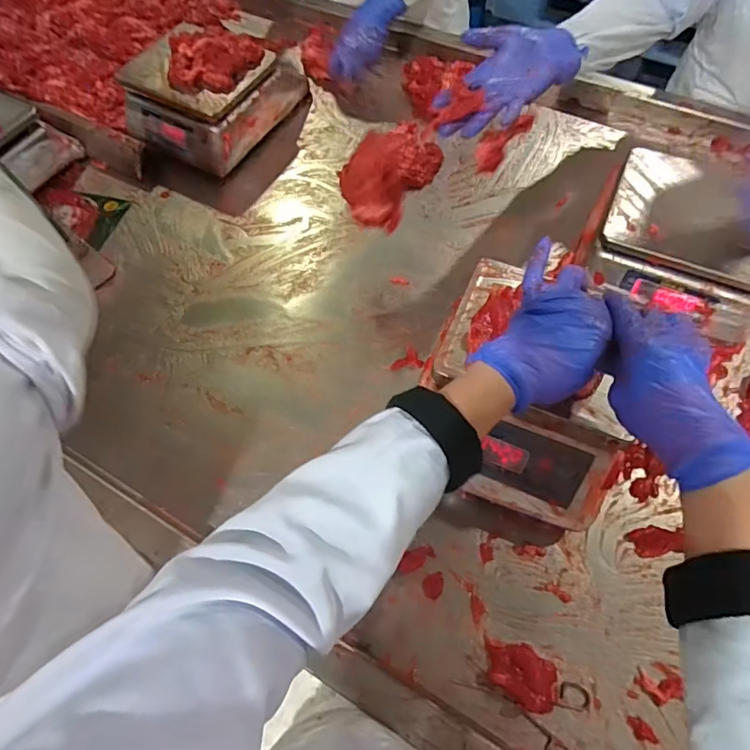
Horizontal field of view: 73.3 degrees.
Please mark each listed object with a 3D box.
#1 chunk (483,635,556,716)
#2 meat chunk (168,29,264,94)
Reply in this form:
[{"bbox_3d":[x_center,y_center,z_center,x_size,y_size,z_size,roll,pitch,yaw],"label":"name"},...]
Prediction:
[{"bbox_3d":[0.148,0.302,0.512,0.077,0.022,0.049,30,70,16],"label":"chunk"},{"bbox_3d":[-0.284,-0.526,0.836,0.158,0.039,0.126,12,66,9],"label":"meat chunk"}]

